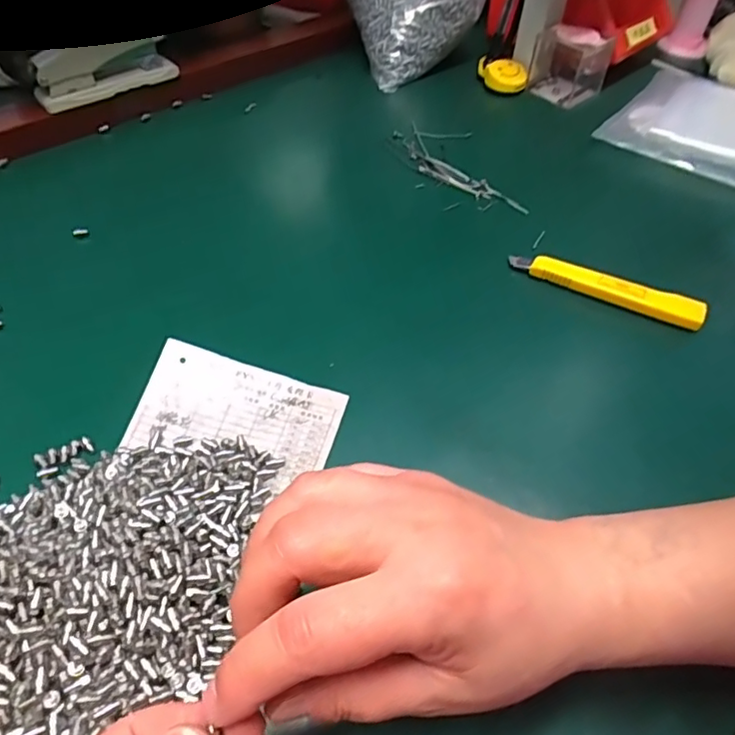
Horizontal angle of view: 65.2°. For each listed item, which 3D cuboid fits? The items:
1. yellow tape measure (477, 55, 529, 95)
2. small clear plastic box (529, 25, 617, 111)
[{"bbox_3d":[0.144,-0.309,0.603,0.038,0.022,0.053,-11,51,-13],"label":"yellow tape measure"},{"bbox_3d":[0.207,-0.311,0.589,0.061,0.060,0.063,-31,58,-26],"label":"small clear plastic box"}]

